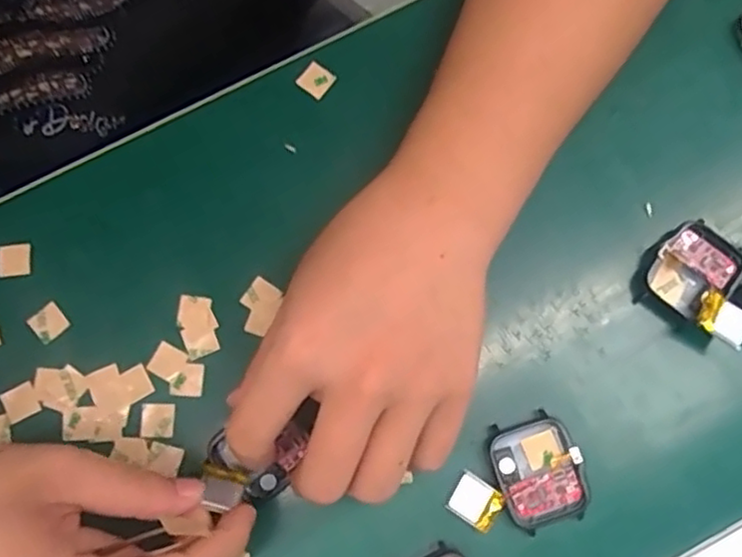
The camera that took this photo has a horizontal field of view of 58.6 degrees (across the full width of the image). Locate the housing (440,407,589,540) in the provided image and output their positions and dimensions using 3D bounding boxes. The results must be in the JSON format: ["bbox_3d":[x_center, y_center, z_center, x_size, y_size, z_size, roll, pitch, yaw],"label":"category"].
[{"bbox_3d":[0.063,0.090,0.294,0.058,0.014,0.045,-19,80,-2],"label":"housing"}]

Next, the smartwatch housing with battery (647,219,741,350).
[{"bbox_3d":[0.156,0.001,0.306,0.050,0.020,0.043,43,84,8],"label":"smartwatch housing with battery"}]

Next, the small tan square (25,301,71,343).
[{"bbox_3d":[-0.156,0.021,0.319,0.015,0.004,0.015,-41,86,-11],"label":"small tan square"}]

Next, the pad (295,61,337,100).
[{"bbox_3d":[-0.029,-0.102,0.342,0.017,0.004,0.015,38,83,7],"label":"pad"}]

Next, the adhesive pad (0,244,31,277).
[{"bbox_3d":[-0.176,-0.009,0.325,0.015,0.004,0.015,-8,80,0],"label":"adhesive pad"}]

